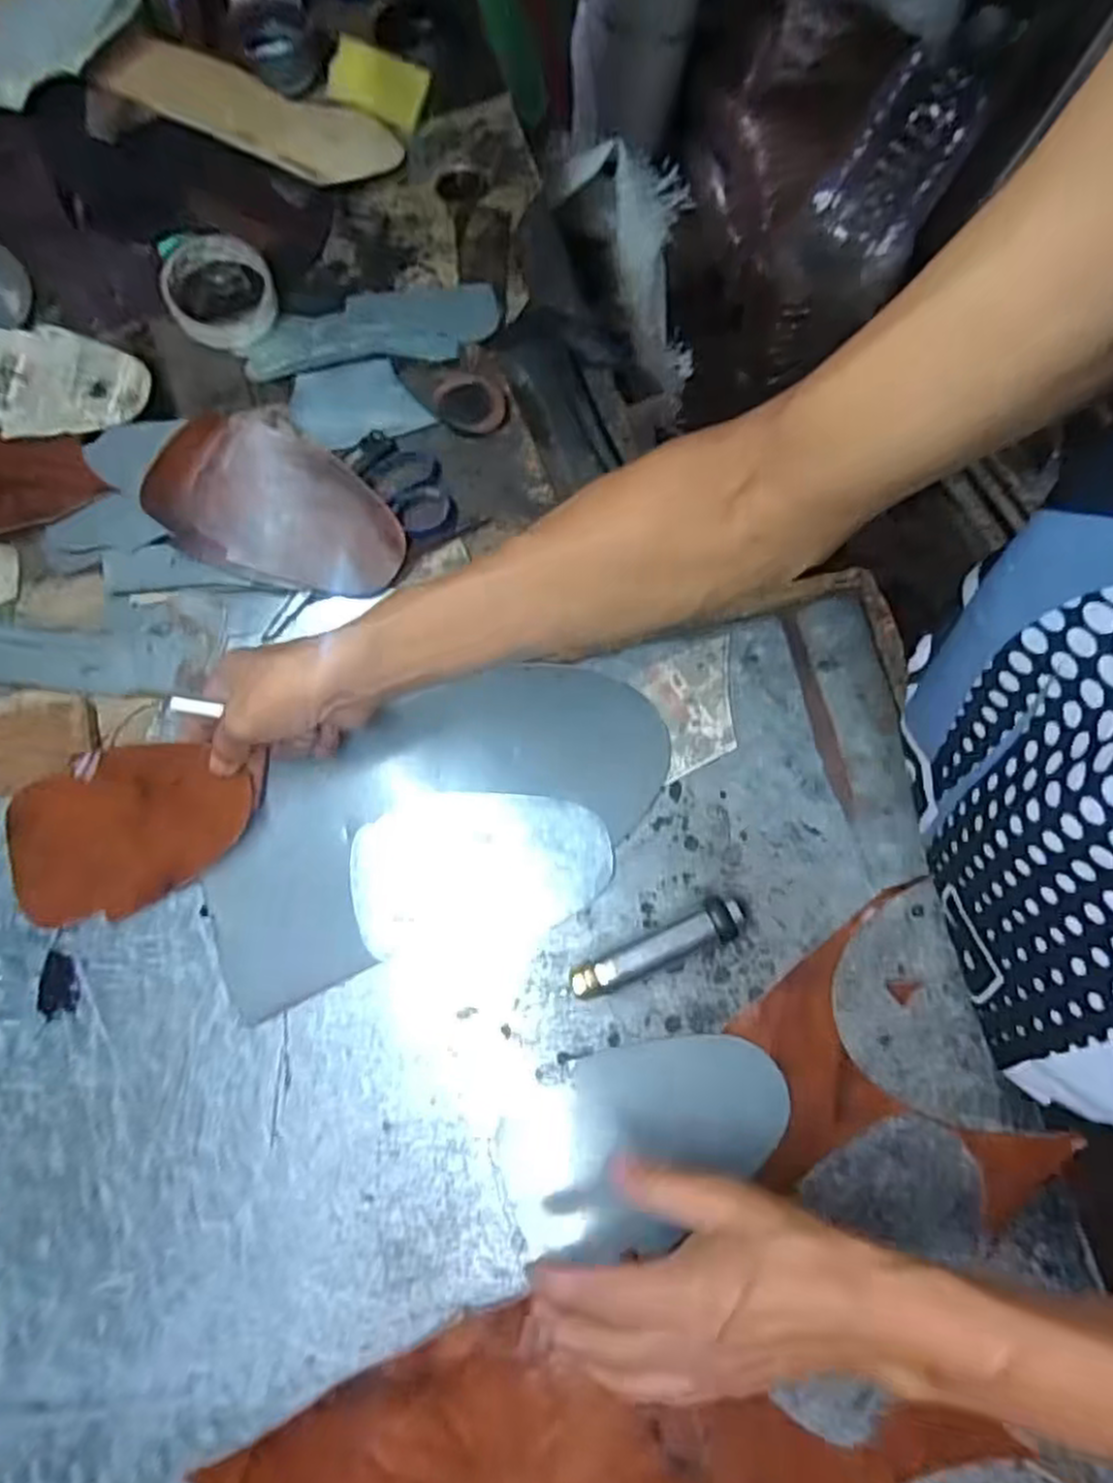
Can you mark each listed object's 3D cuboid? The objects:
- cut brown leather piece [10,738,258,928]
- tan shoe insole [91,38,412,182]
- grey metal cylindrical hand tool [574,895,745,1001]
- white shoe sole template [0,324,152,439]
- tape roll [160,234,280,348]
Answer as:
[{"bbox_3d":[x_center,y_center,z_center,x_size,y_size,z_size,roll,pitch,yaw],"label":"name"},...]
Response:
[{"bbox_3d":[-0.272,0.053,0.483,0.157,0.028,0.097,-21,74,-4],"label":"cut brown leather piece"},{"bbox_3d":[-0.257,-0.545,0.663,0.234,0.021,0.095,13,74,-10],"label":"tan shoe insole"},{"bbox_3d":[0.059,0.122,0.452,0.106,0.026,0.024,-25,75,-5],"label":"grey metal cylindrical hand tool"},{"bbox_3d":[-0.394,-0.276,0.591,0.150,0.009,0.093,16,75,6],"label":"white shoe sole template"},{"bbox_3d":[-0.276,-0.370,0.626,0.085,0.036,0.090,0,73,-1],"label":"tape roll"}]

